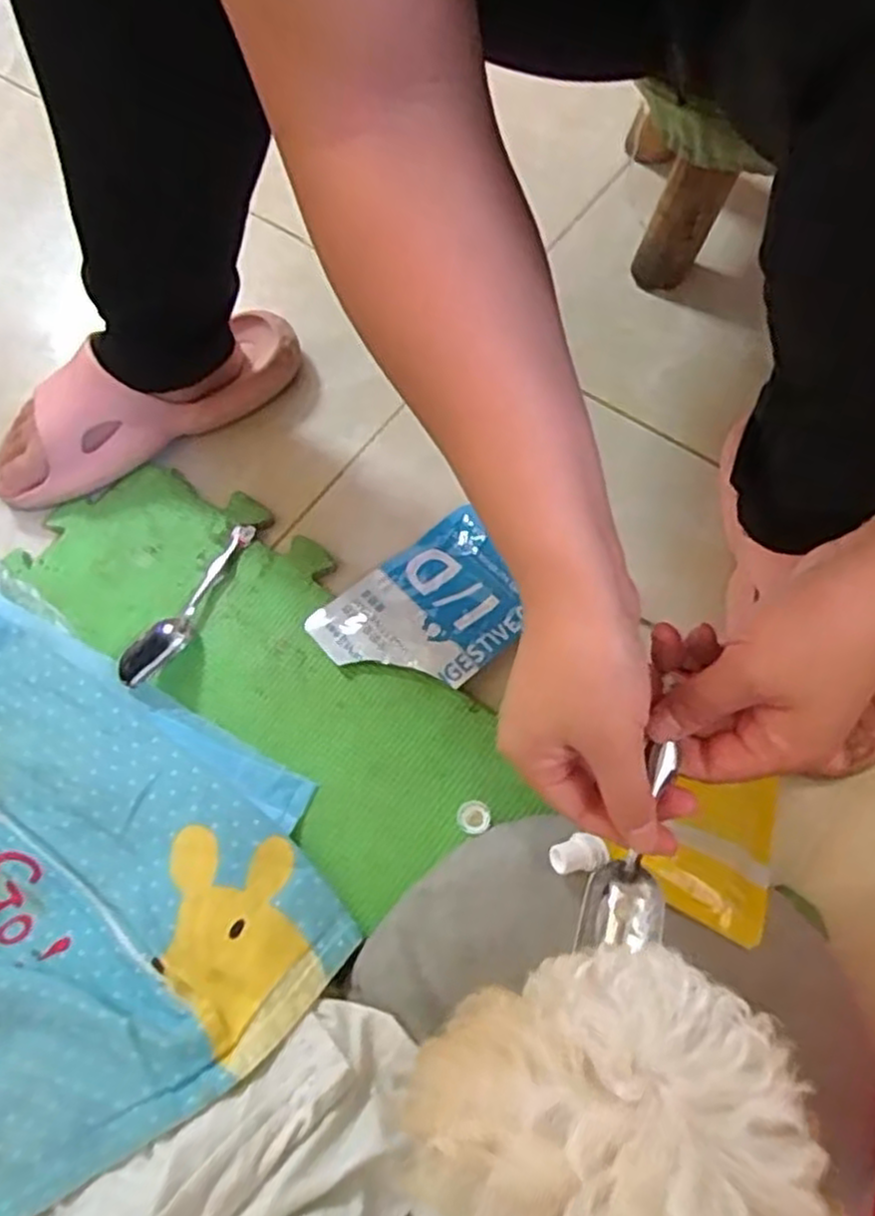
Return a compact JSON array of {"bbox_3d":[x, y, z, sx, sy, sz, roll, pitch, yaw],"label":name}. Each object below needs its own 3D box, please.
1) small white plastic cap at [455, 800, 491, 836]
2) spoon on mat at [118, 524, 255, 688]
[{"bbox_3d":[0.022,0.127,0.453,0.020,0.012,0.022,-22,66,-3],"label":"small white plastic cap"},{"bbox_3d":[-0.173,-0.005,0.525,0.028,0.011,0.141,26,72,16],"label":"spoon on mat"}]

